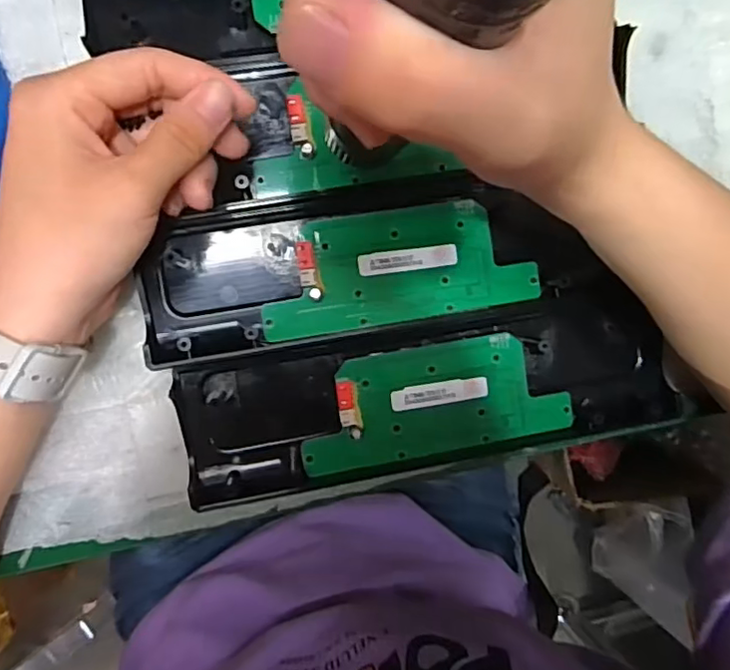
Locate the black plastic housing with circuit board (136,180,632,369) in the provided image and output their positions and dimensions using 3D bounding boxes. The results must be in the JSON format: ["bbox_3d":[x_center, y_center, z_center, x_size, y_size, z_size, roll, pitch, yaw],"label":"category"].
[{"bbox_3d":[0.006,-0.034,0.293,0.221,0.016,0.071,-8,93,-7],"label":"black plastic housing with circuit board"}]

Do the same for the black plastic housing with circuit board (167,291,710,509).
[{"bbox_3d":[0.035,0.033,0.300,0.245,0.017,0.073,-11,94,-7],"label":"black plastic housing with circuit board"}]

